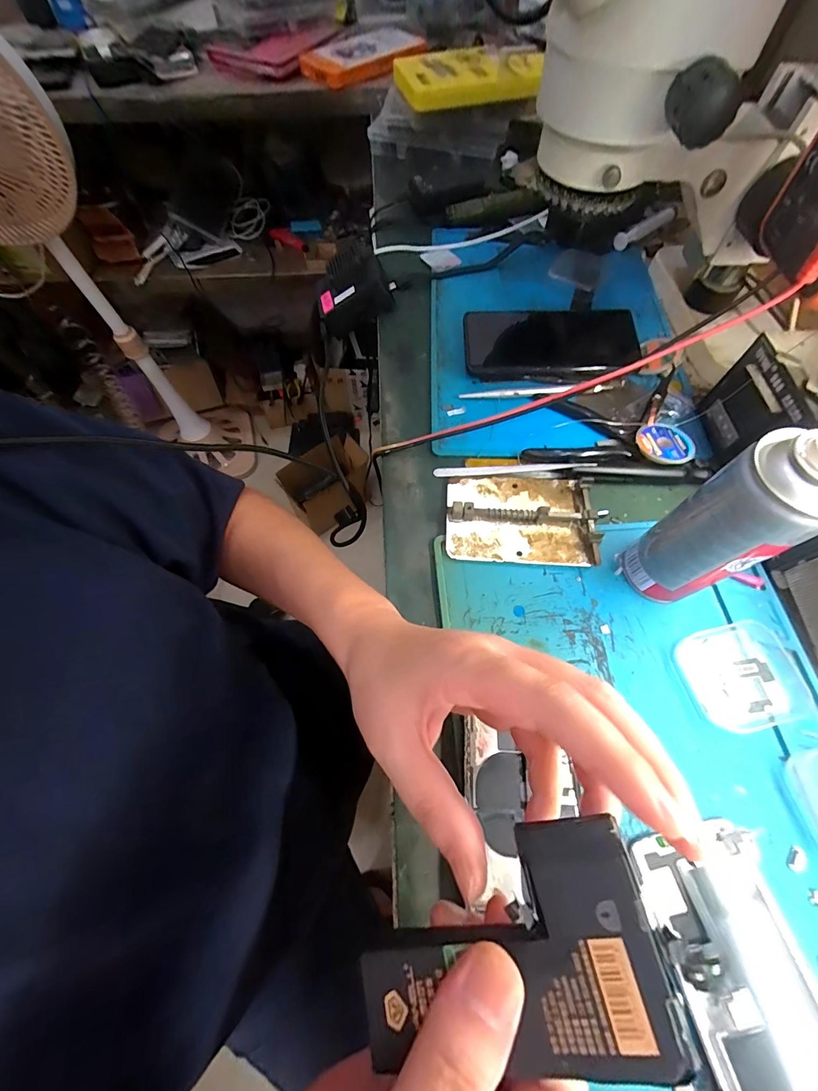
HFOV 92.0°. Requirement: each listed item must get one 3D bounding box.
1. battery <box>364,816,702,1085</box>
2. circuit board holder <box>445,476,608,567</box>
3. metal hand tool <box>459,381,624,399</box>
[{"bbox_3d":[0.028,0.129,0.128,0.095,0.004,0.059,-17,66,16],"label":"battery"},{"bbox_3d":[0.089,-0.023,0.317,0.113,0.016,0.078,3,65,2],"label":"circuit board holder"},{"bbox_3d":[0.129,-0.148,0.378,0.158,0.005,0.012,-4,65,-1],"label":"metal hand tool"}]

